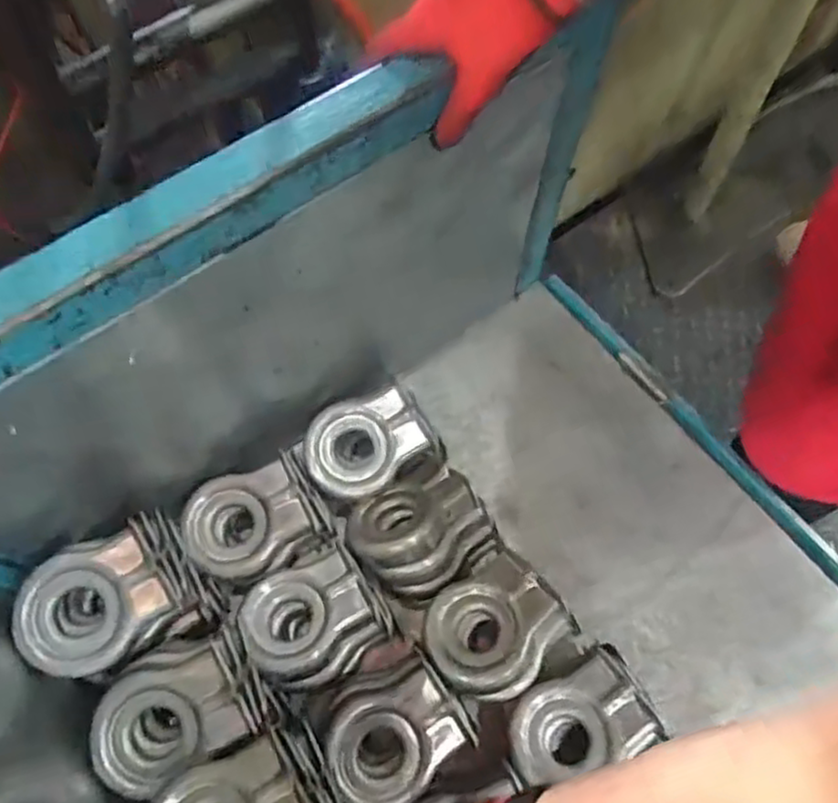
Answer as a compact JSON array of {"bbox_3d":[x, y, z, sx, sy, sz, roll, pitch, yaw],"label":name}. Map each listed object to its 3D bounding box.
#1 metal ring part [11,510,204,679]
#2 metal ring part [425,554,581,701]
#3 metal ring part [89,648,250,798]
[{"bbox_3d":[-0.266,0.162,0.604,0.130,0.070,0.109,-27,68,-12],"label":"metal ring part"},{"bbox_3d":[0.069,0.209,0.656,0.120,0.035,0.105,-36,70,-15],"label":"metal ring part"},{"bbox_3d":[-0.202,0.257,0.571,0.112,0.039,0.087,-26,68,-11],"label":"metal ring part"}]

